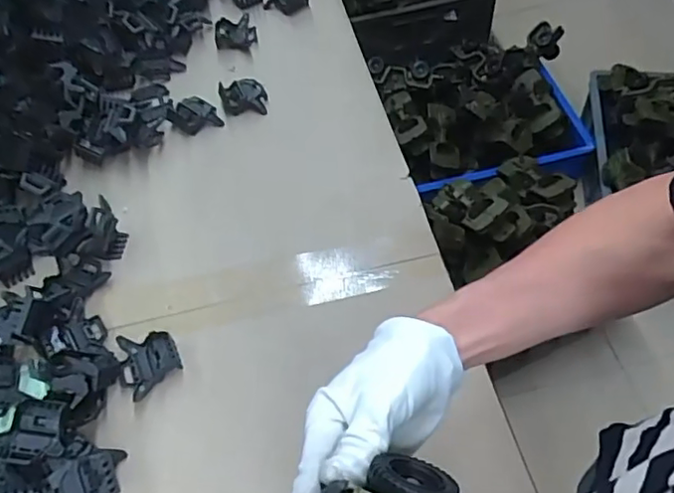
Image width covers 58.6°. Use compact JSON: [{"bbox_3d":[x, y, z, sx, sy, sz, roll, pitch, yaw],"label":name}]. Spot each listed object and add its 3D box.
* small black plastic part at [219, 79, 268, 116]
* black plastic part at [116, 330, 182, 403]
[{"bbox_3d":[-0.118,-0.187,0.753,0.057,0.023,0.043,-6,56,1],"label":"small black plastic part"},{"bbox_3d":[-0.176,0.106,0.556,0.054,0.015,0.062,-25,58,-12],"label":"black plastic part"}]

